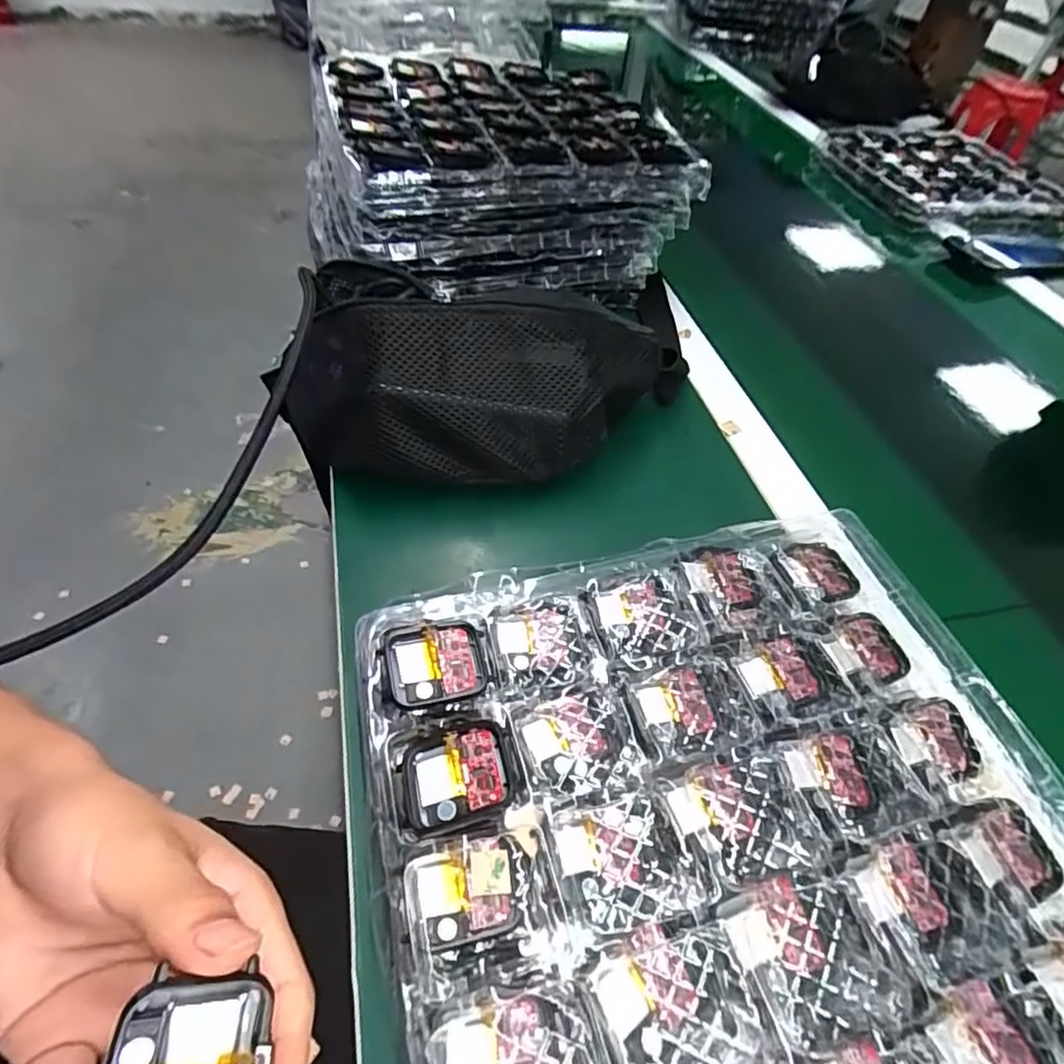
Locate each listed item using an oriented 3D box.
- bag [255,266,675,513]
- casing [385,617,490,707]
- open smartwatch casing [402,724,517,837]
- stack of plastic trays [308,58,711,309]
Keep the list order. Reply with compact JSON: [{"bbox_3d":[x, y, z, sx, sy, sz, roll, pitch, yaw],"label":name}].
[{"bbox_3d":[-0.025,-0.107,0.405,0.285,0.107,0.124,-3,52,-6],"label":"bag"},{"bbox_3d":[-0.043,0.061,0.269,0.045,0.010,0.037,-8,53,-12],"label":"casing"},{"bbox_3d":[-0.030,0.100,0.240,0.043,0.010,0.036,-9,53,-13],"label":"open smartwatch casing"},{"bbox_3d":[-0.043,-0.325,0.536,0.305,0.112,0.244,-15,55,-16],"label":"stack of plastic trays"}]

